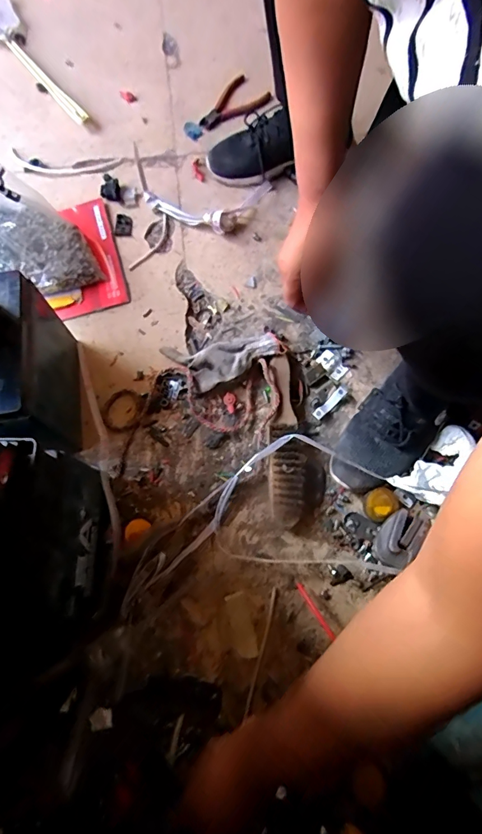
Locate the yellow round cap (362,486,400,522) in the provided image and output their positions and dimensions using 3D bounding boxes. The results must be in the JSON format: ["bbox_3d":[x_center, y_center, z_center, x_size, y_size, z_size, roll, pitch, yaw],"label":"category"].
[{"bbox_3d":[0.175,0.110,0.547,0.044,0.022,0.037,-35,75,-10],"label":"yellow round cap"}]

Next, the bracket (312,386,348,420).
[{"bbox_3d":[0.123,-0.019,0.597,0.055,0.015,0.013,-42,76,-11],"label":"bracket"}]

